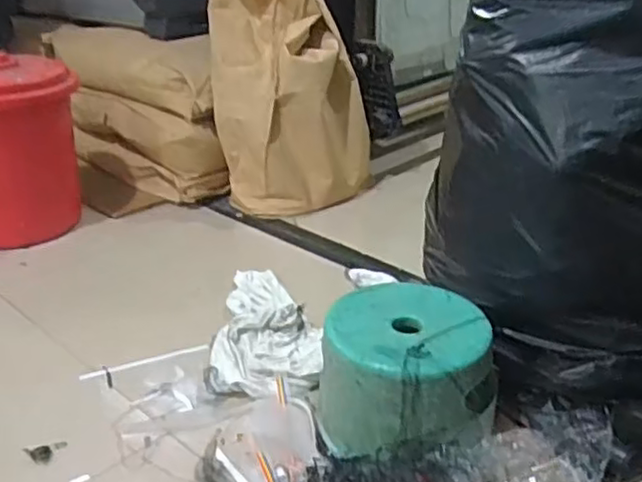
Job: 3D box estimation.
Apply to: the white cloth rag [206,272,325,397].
[{"bbox_3d":[-0.085,0.142,1.227,0.191,0.054,0.385,1,25,1],"label":"white cloth rag"}]

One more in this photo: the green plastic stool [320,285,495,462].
[{"bbox_3d":[0.122,0.194,0.961,0.231,0.162,0.227,0,25,0],"label":"green plastic stool"}]

